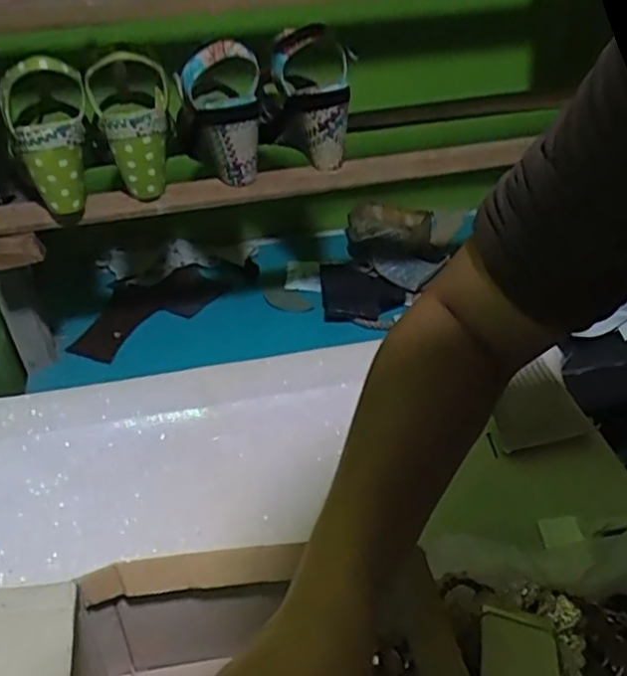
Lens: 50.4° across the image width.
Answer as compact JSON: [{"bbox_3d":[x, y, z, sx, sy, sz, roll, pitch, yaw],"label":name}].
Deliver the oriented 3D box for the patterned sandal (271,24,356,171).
[{"bbox_3d":[-0.005,-0.261,0.722,0.093,0.136,0.089,-4,39,-2],"label":"patterned sandal"}]

